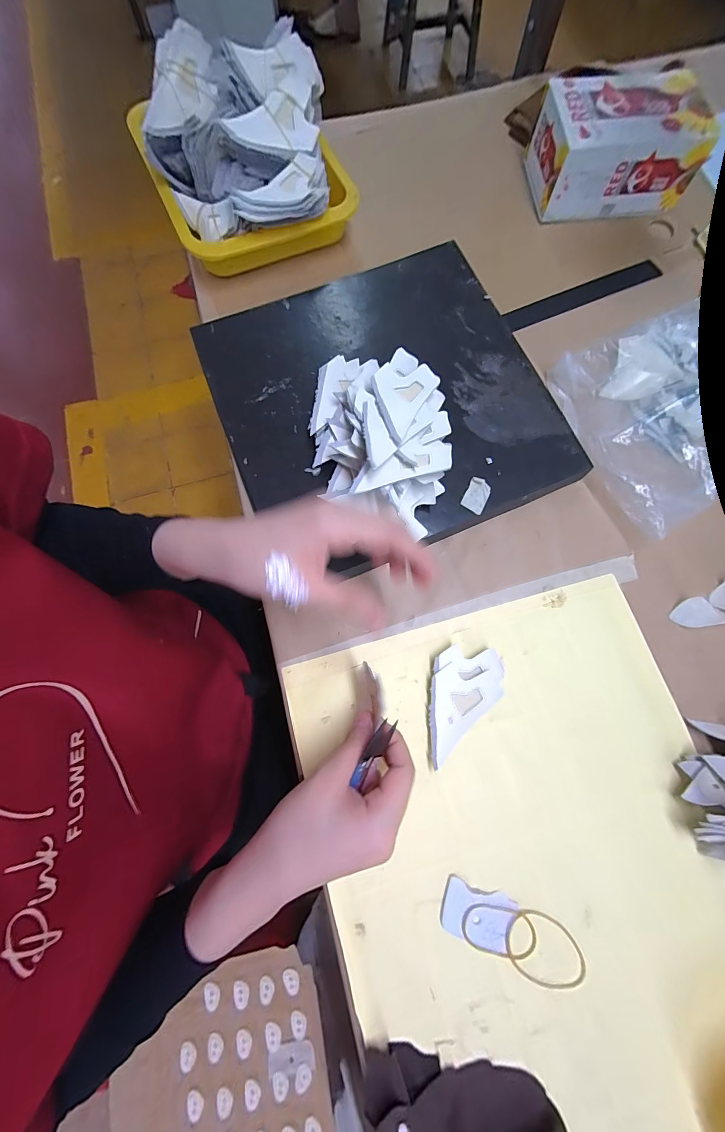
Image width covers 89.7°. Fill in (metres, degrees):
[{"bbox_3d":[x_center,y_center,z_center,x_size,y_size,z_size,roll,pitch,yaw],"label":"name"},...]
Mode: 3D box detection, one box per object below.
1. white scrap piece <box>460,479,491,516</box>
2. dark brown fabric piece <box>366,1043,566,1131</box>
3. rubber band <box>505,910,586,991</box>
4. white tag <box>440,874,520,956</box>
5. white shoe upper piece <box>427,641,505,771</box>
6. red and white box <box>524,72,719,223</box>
[{"bbox_3d":[0.104,-0.064,0.332,0.021,0.004,0.031,26,84,3],"label":"white scrap piece"},{"bbox_3d":[0.064,0.385,0.233,0.131,0.032,0.085,12,78,3],"label":"dark brown fabric piece"},{"bbox_3d":[0.133,0.282,0.266,0.057,0.005,0.044,29,79,5],"label":"rubber band"},{"bbox_3d":[0.086,0.263,0.273,0.053,0.004,0.038,22,79,4],"label":"white tag"},{"bbox_3d":[0.086,0.117,0.307,0.056,0.013,0.091,7,78,1],"label":"white shoe upper piece"},{"bbox_3d":[0.278,-0.466,0.406,0.151,0.070,0.115,-9,78,-2],"label":"red and white box"}]

